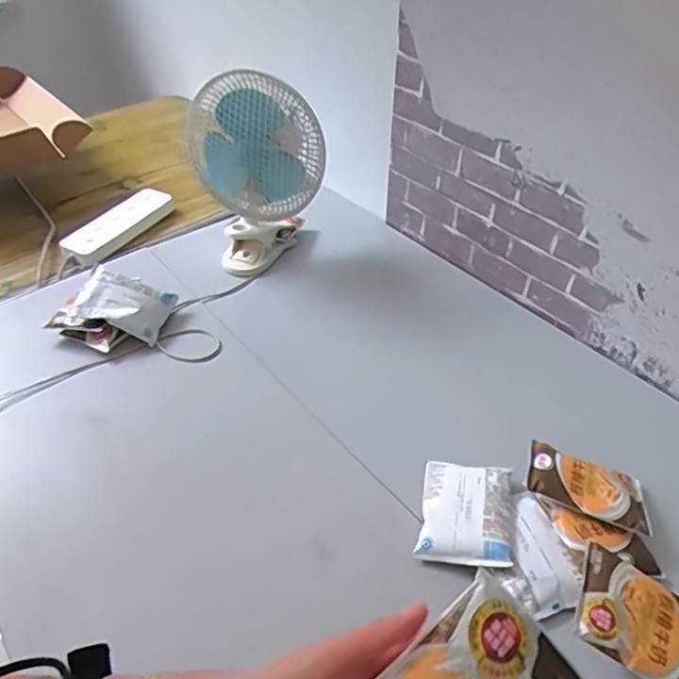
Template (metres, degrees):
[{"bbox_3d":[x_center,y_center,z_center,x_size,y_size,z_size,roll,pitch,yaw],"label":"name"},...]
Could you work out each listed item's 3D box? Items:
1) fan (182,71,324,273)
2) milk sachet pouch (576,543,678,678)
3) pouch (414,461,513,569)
[{"bbox_3d":[-0.128,-0.251,0.911,0.186,0.292,0.136,-11,45,-11],"label":"fan"},{"bbox_3d":[0.286,0.262,0.539,0.127,0.015,0.094,31,52,6],"label":"milk sachet pouch"},{"bbox_3d":[0.137,0.185,0.628,0.092,0.023,0.121,9,45,9],"label":"pouch"}]

